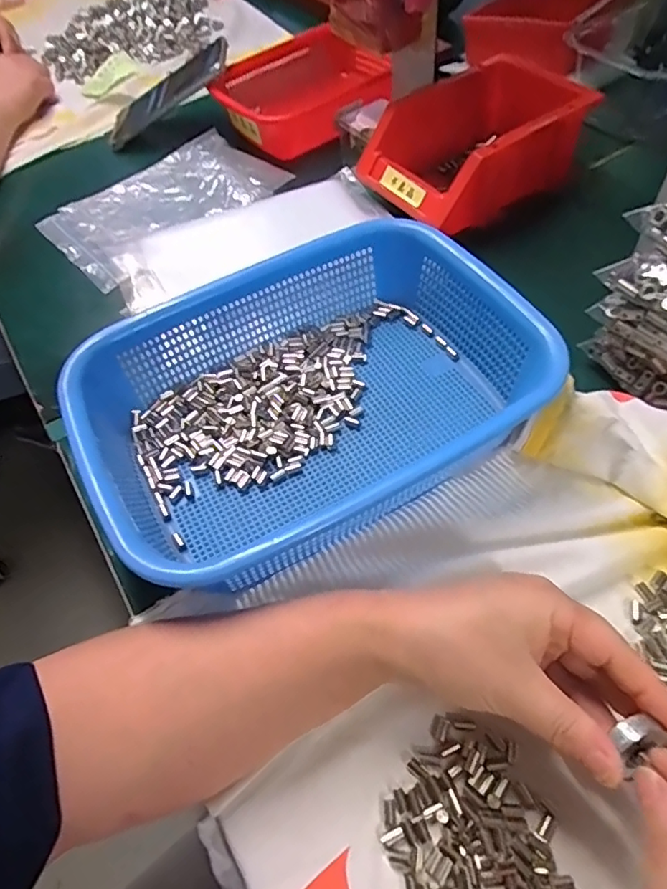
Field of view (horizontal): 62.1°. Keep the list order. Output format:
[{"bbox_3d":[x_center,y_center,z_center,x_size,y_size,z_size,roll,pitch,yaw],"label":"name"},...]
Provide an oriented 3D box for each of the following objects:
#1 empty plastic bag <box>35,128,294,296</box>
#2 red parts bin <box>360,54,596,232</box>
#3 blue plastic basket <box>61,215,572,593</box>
[{"bbox_3d":[-0.177,-0.253,0.573,0.223,0.026,0.155,-40,59,-16],"label":"empty plastic bag"},{"bbox_3d":[0.141,-0.285,0.522,0.209,0.071,0.125,-34,60,-15],"label":"red parts bin"},{"bbox_3d":[-0.016,-0.034,0.373,0.286,0.068,0.207,-23,57,-10],"label":"blue plastic basket"}]

